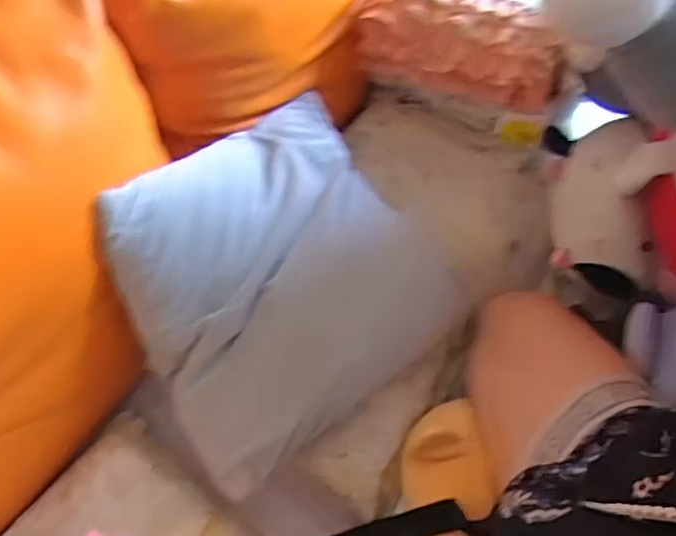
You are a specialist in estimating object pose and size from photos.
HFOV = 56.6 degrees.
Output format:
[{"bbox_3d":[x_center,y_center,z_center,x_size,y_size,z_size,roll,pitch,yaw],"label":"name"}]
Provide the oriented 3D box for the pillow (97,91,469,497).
[{"bbox_3d":[-0.051,0.013,0.759,0.390,0.140,0.384,-31,102,-26],"label":"pillow"}]

